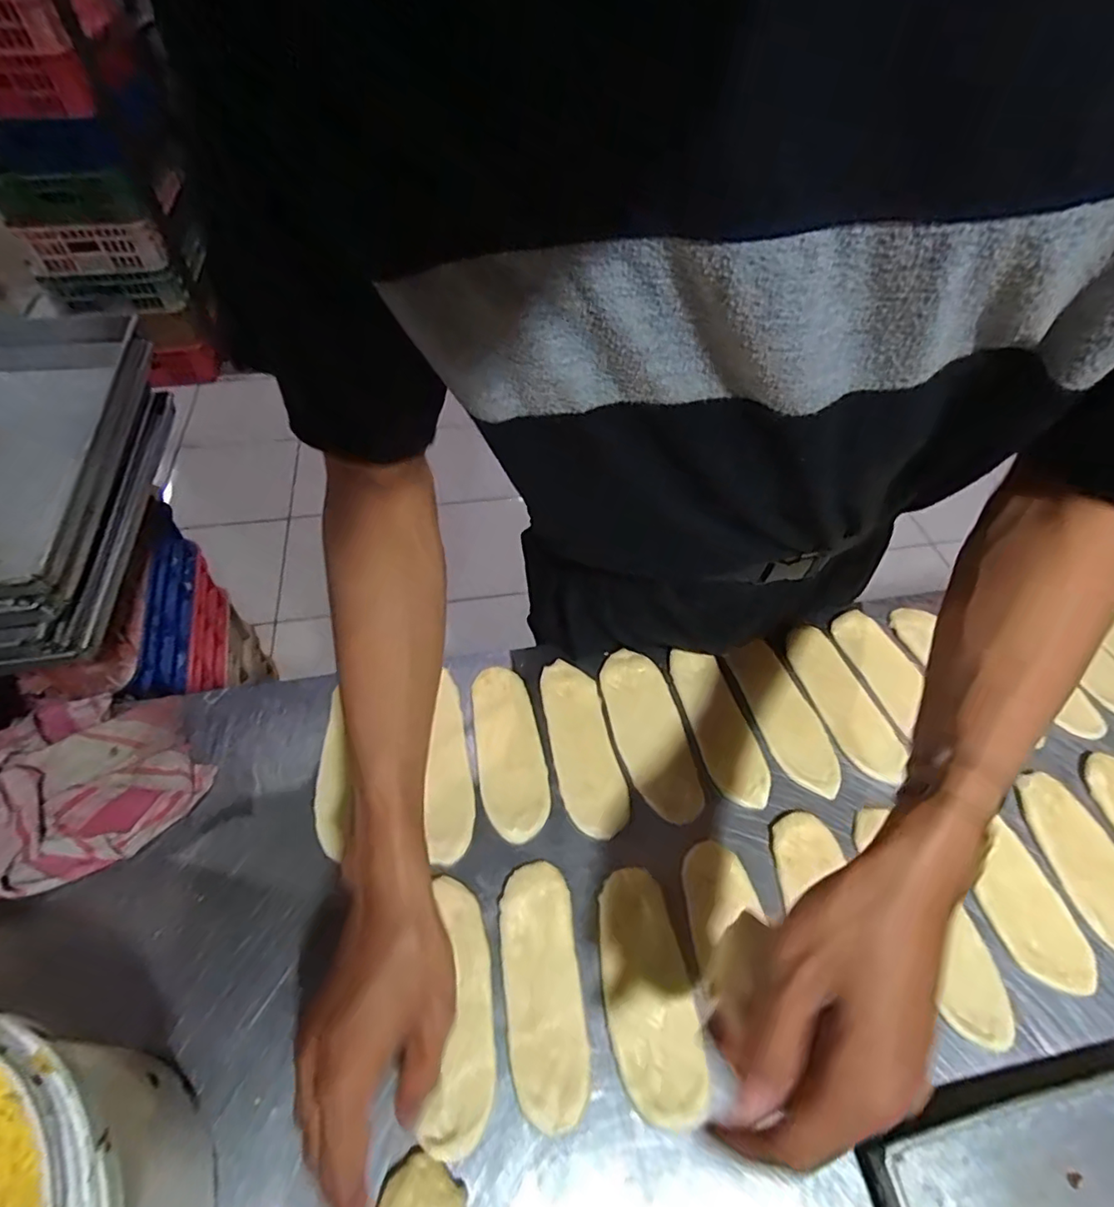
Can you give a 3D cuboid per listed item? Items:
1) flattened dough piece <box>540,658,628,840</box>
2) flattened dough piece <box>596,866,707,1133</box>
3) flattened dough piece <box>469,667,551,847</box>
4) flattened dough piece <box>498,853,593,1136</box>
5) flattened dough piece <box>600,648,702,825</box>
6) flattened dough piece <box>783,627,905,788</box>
[{"bbox_3d":[0.022,0.129,0.535,0.056,0.010,0.167,-9,55,-9],"label":"flattened dough piece"},{"bbox_3d":[0.066,0.280,0.423,0.063,0.004,0.154,-5,55,-6],"label":"flattened dough piece"},{"bbox_3d":[-0.044,0.131,0.525,0.057,0.007,0.158,-9,55,-9],"label":"flattened dough piece"},{"bbox_3d":[-0.011,0.277,0.420,0.054,0.006,0.157,-5,55,-7],"label":"flattened dough piece"},{"bbox_3d":[0.087,0.120,0.545,0.064,0.008,0.168,-9,55,-9],"label":"flattened dough piece"},{"bbox_3d":[0.282,0.093,0.568,0.052,0.010,0.166,-10,56,-10],"label":"flattened dough piece"}]

